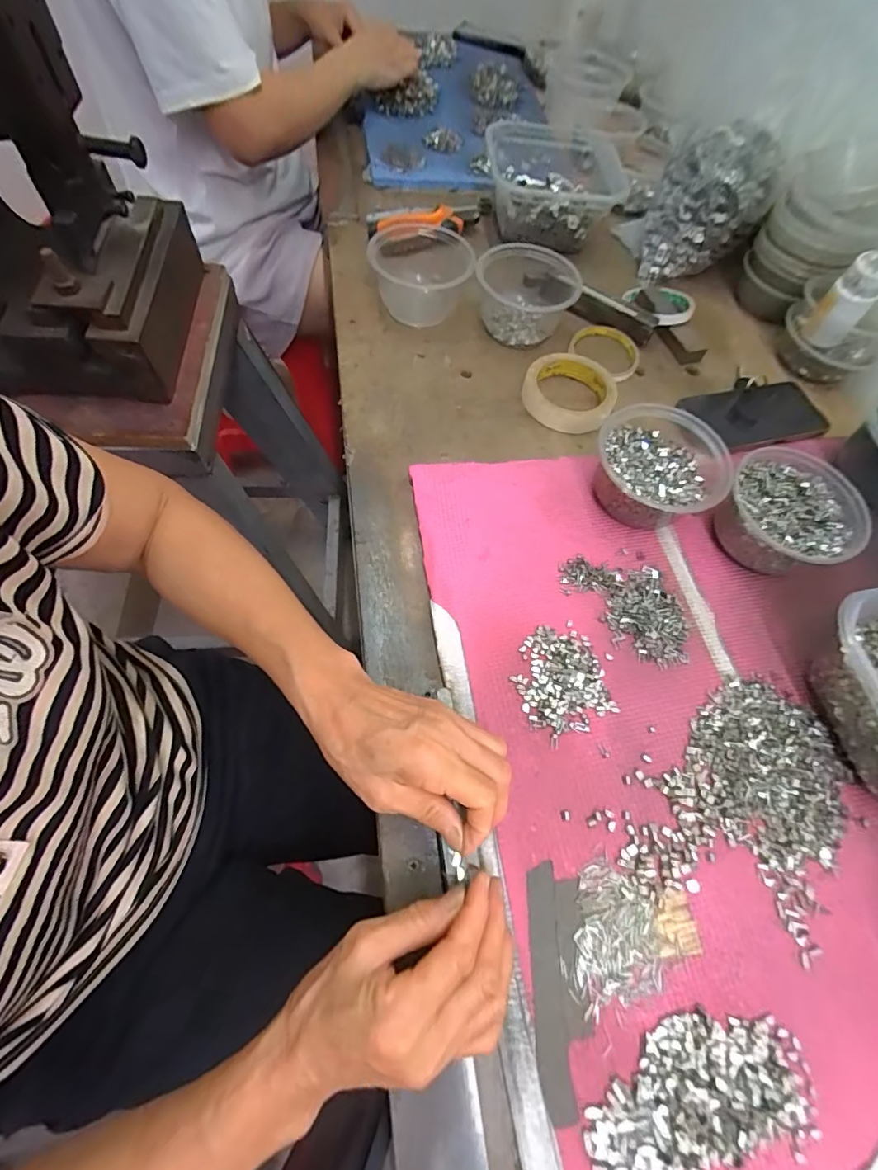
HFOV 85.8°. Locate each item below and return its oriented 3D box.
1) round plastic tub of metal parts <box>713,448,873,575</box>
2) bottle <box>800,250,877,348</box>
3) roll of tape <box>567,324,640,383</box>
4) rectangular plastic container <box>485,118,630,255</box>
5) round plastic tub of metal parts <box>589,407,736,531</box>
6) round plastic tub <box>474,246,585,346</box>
[{"bbox_3d":[0.311,-0.062,0.427,0.120,0.054,0.113,1,65,-3],"label":"round plastic tub of metal parts"},{"bbox_3d":[0.439,-0.304,0.508,0.043,0.082,0.034,38,69,14],"label":"bottle"},{"bbox_3d":[0.201,-0.282,0.566,0.082,0.011,0.082,1,65,-3],"label":"roll of tape"},{"bbox_3d":[0.152,-0.550,0.639,0.191,0.054,0.199,14,65,3],"label":"rectangular plastic container"},{"bbox_3d":[0.198,-0.104,0.436,0.114,0.055,0.113,1,65,-3],"label":"round plastic tub of metal parts"},{"bbox_3d":[0.101,-0.337,0.543,0.114,0.057,0.108,17,65,5],"label":"round plastic tub"}]

